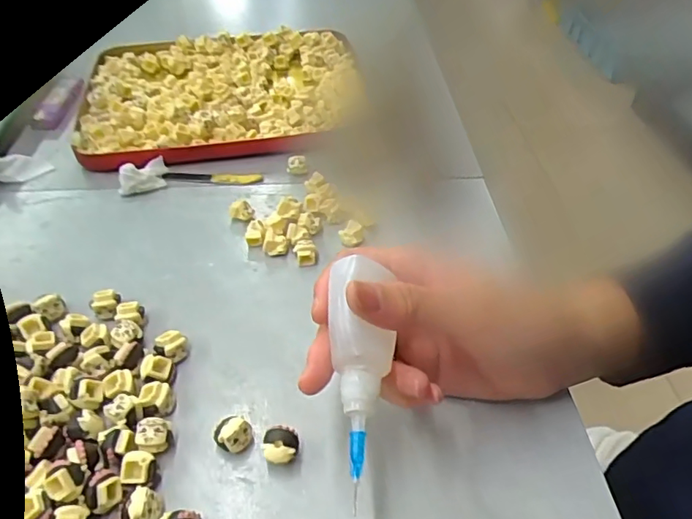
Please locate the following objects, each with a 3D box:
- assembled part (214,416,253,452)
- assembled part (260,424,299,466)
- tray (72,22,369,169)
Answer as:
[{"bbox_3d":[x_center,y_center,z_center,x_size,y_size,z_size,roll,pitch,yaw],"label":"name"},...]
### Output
[{"bbox_3d":[-0.053,0.083,0.259,0.017,0.015,0.016,0,45,0],"label":"assembled part"},{"bbox_3d":[-0.030,0.087,0.253,0.016,0.016,0.016,0,45,0],"label":"assembled part"},{"bbox_3d":[-0.107,-0.157,0.504,0.248,0.031,0.209,-9,45,-9],"label":"tray"}]

